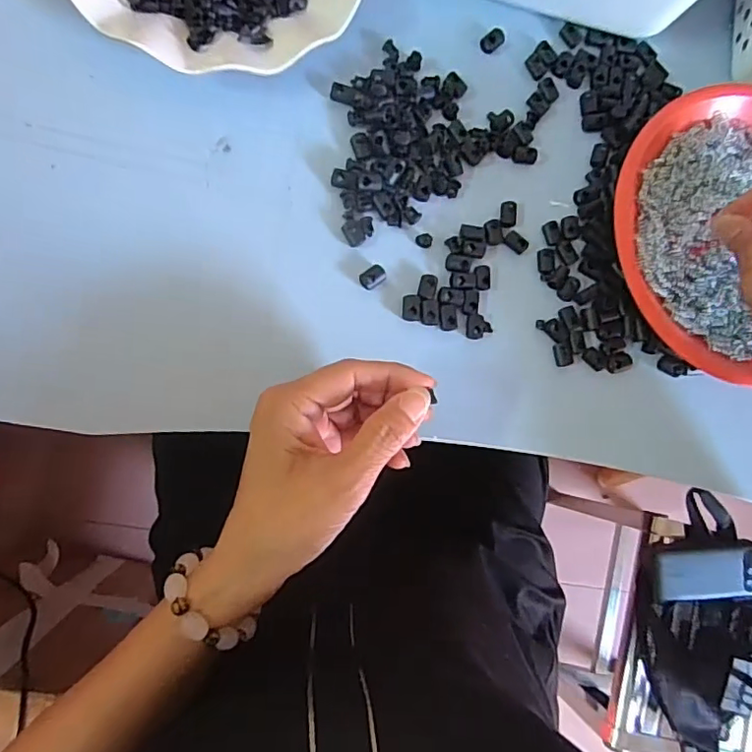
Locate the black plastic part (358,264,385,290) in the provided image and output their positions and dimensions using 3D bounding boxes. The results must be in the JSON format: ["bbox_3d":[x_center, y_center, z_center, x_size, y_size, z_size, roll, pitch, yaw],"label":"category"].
[{"bbox_3d":[-0.002,-0.060,0.334,0.016,0.004,0.012,-37,91,-10],"label":"black plastic part"}]

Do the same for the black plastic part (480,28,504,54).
[{"bbox_3d":[0.077,-0.221,0.366,0.018,0.004,0.011,-44,93,-9],"label":"black plastic part"}]

